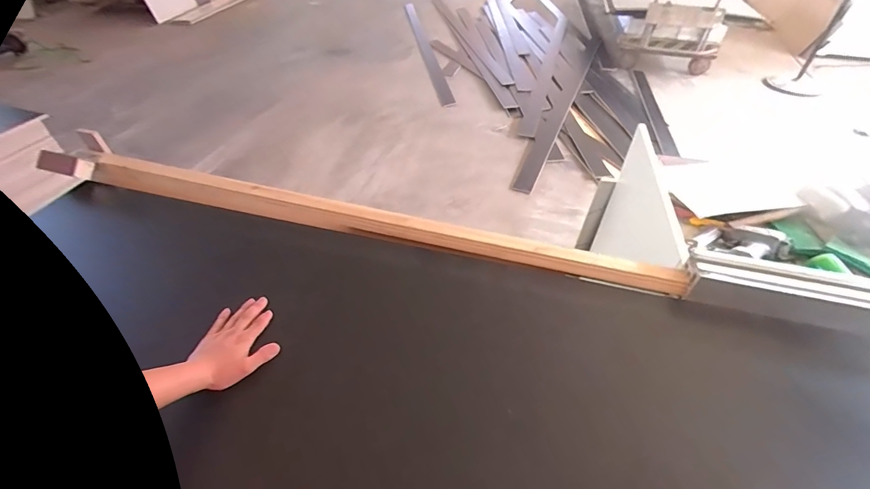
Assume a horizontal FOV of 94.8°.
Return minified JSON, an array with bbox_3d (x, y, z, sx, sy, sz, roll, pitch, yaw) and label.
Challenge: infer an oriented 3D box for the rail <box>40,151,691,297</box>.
[{"bbox_3d":[-0.236,-0.076,0.878,1.432,0.042,0.076,11,46,11],"label":"rail"}]

